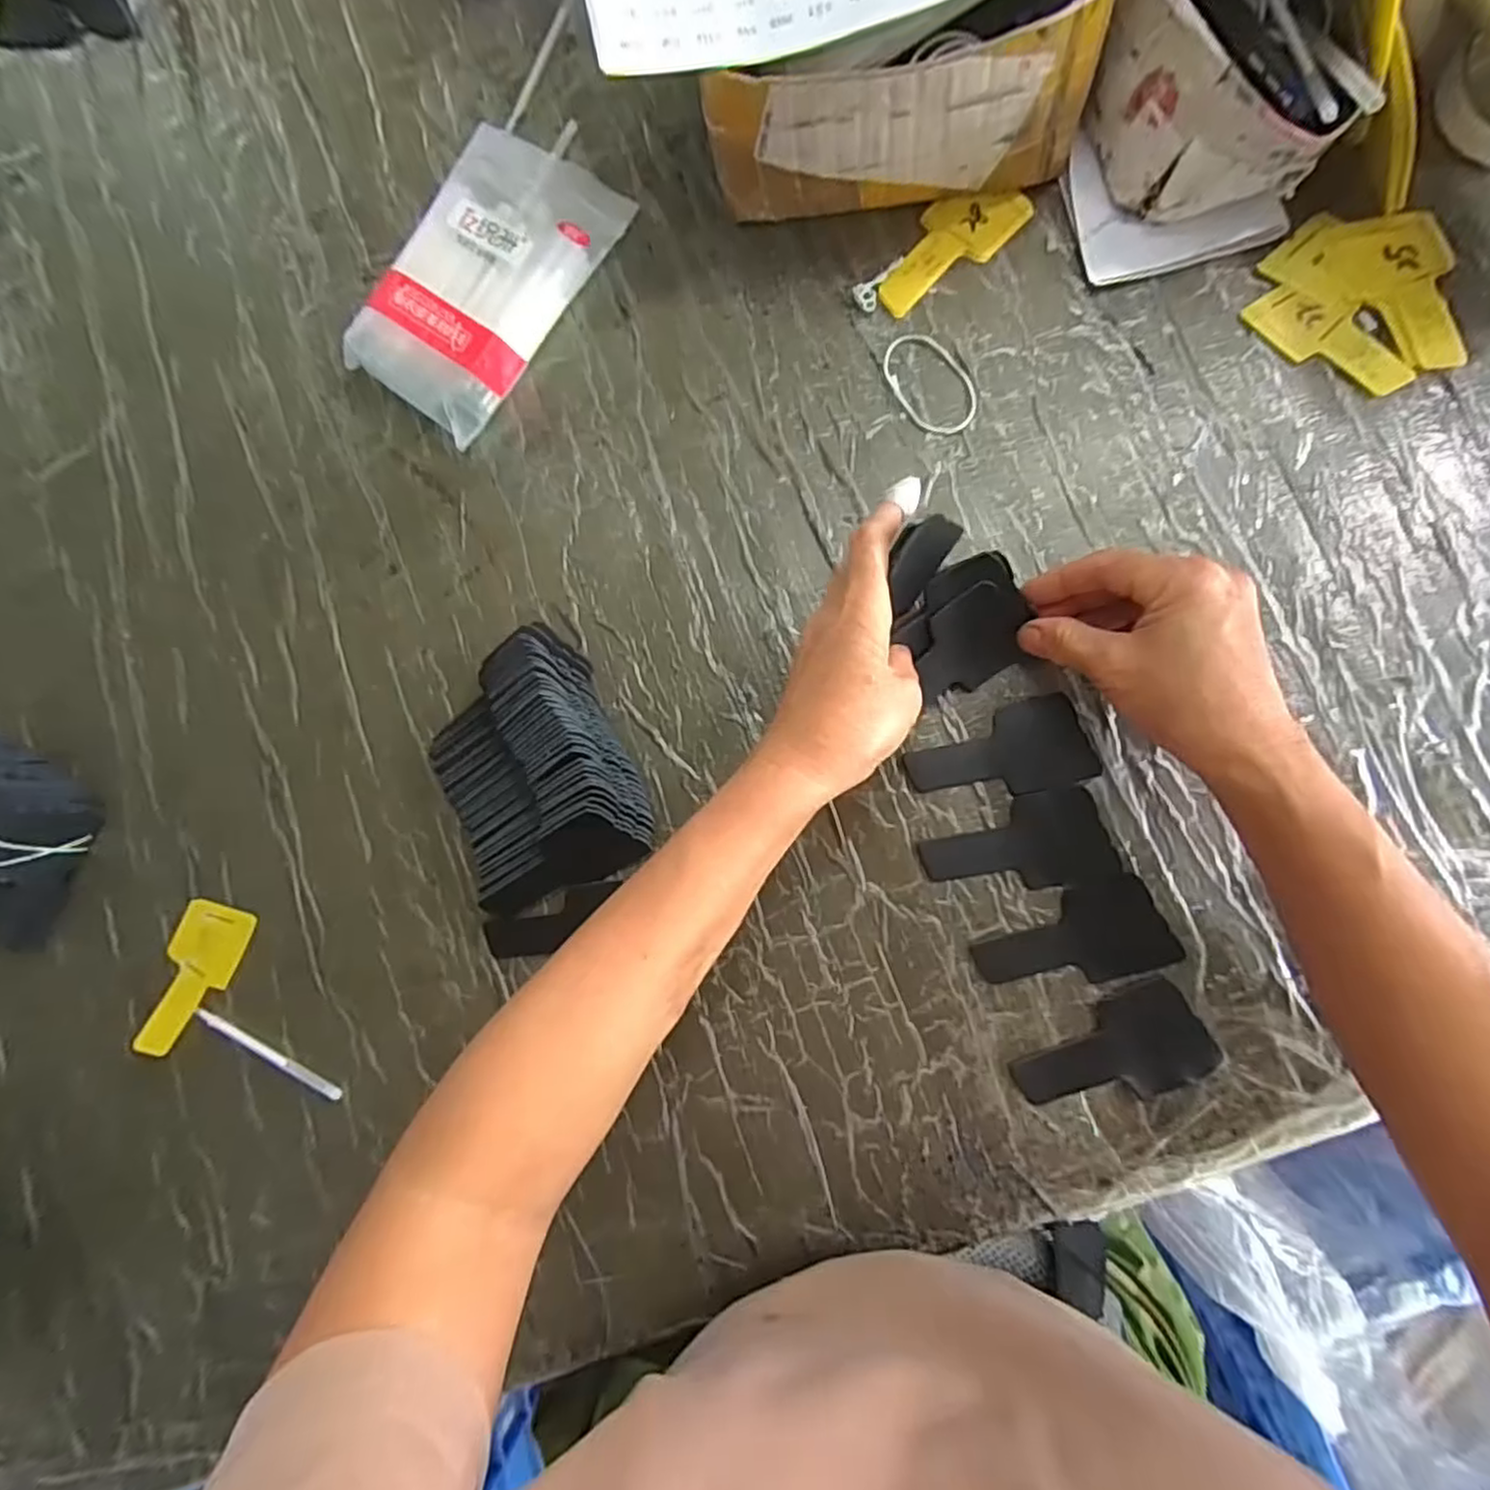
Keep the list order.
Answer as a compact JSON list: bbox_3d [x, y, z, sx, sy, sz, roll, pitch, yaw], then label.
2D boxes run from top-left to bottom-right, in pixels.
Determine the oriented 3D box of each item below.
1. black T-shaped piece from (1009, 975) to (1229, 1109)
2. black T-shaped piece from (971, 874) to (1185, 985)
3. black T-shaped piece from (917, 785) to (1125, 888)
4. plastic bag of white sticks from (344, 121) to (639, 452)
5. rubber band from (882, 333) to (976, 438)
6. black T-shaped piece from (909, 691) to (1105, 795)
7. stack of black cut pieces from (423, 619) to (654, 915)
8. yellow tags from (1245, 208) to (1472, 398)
[{"bbox_3d":[0.178,0.151,0.340,0.088,0.004,0.046,-29,82,5],"label":"black T-shaped piece"},{"bbox_3d":[0.160,0.098,0.347,0.088,0.007,0.046,-21,83,6],"label":"black T-shaped piece"},{"bbox_3d":[0.137,0.051,0.357,0.090,0.007,0.047,-12,84,7],"label":"black T-shaped piece"},{"bbox_3d":[-0.159,-0.283,0.427,0.102,0.029,0.176,34,91,10],"label":"plastic bag of white sticks"},{"bbox_3d":[0.103,-0.202,0.393,0.038,0.004,0.065,-33,81,5],"label":"rubber band"},{"bbox_3d":[0.130,0.004,0.363,0.088,0.008,0.045,-13,83,7],"label":"black T-shaped piece"},{"bbox_3d":[-0.120,0.010,0.388,0.105,0.040,0.145,-24,82,6],"label":"stack of black cut pieces"},{"bbox_3d":[0.320,-0.229,0.361,0.089,0.004,0.099,-39,81,3],"label":"yellow tags"}]

